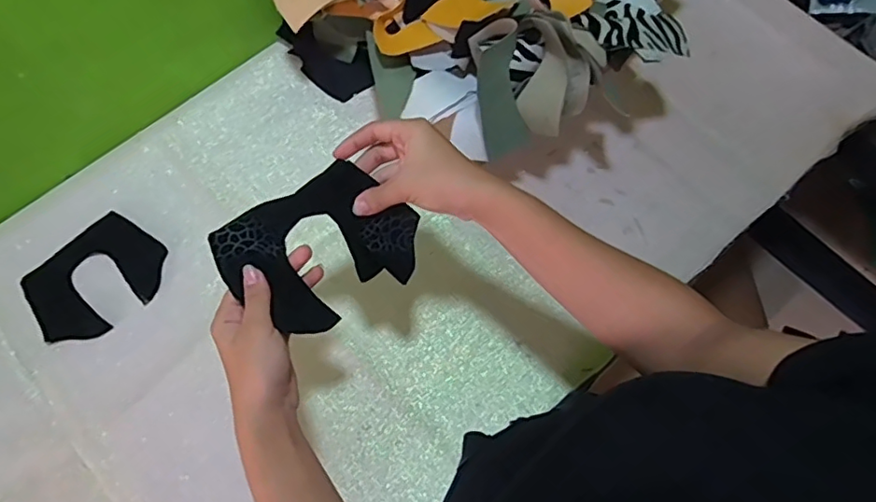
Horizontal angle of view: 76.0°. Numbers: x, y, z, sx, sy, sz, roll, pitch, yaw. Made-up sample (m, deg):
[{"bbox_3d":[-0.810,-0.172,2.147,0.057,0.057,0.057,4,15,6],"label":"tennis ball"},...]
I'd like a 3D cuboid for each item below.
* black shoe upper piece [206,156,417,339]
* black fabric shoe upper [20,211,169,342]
[{"bbox_3d":[-0.090,-0.001,0.445,0.144,0.021,0.108,-34,103,-17],"label":"black shoe upper piece"},{"bbox_3d":[-0.393,0.031,0.646,0.149,0.004,0.119,-42,76,-15],"label":"black fabric shoe upper"}]

